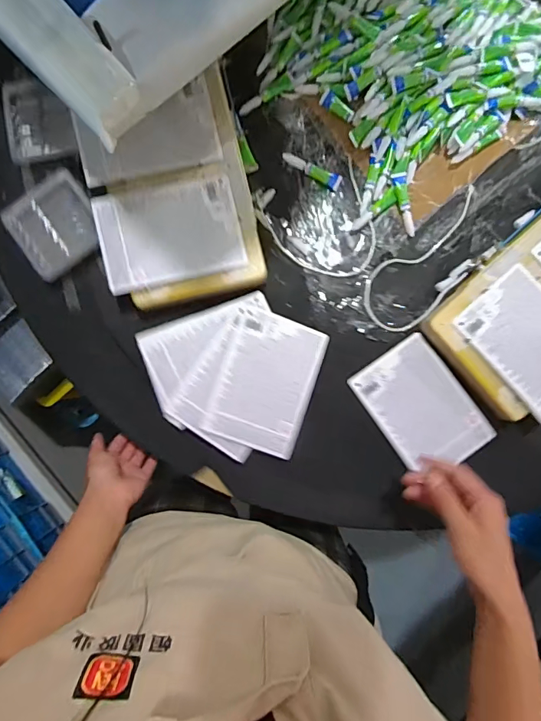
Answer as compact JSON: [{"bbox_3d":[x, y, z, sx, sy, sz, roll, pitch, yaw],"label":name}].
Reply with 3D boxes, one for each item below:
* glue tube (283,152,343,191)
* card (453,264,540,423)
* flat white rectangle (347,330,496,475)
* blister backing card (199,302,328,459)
[{"bbox_3d":[0.055,-0.253,0.587,0.083,0.006,0.019,26,87,0],"label":"glue tube"},{"bbox_3d":[0.327,-0.024,0.548,0.120,0.009,0.169,-40,89,-3],"label":"card"},{"bbox_3d":[0.199,0.062,0.579,0.119,0.008,0.167,-35,88,-3],"label":"flat white rectangle"},{"bbox_3d":[-0.005,0.026,0.564,0.125,0.004,0.168,19,83,-7],"label":"blister backing card"}]

